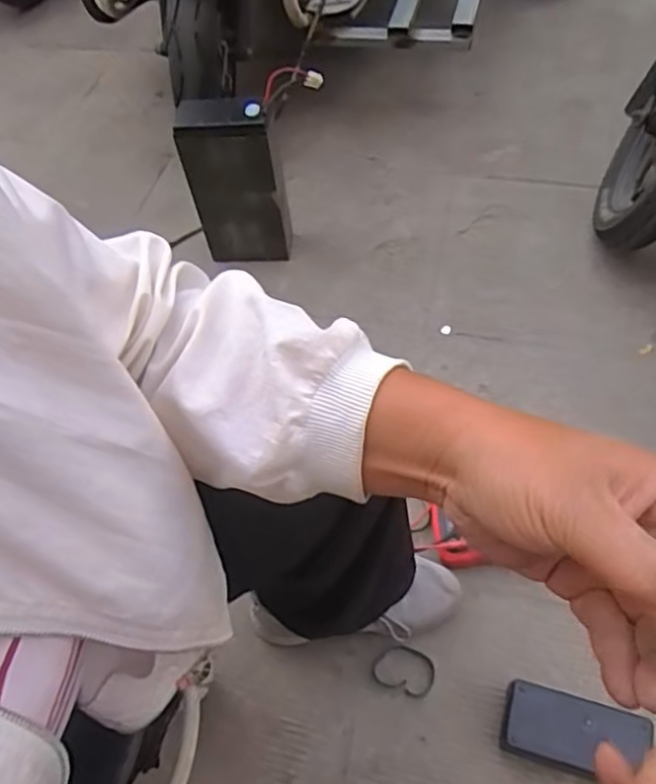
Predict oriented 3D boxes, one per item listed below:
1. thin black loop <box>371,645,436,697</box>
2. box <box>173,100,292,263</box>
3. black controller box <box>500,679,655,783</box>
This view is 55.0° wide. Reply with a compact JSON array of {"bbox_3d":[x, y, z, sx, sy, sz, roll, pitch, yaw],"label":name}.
[{"bbox_3d":[0.087,0.318,0.723,0.071,0.009,0.048,10,55,12],"label":"thin black loop"},{"bbox_3d":[-0.147,-0.330,1.017,0.151,0.242,0.067,-2,56,5],"label":"box"},{"bbox_3d":[0.253,0.358,0.654,0.140,0.051,0.073,15,56,15],"label":"black controller box"}]

